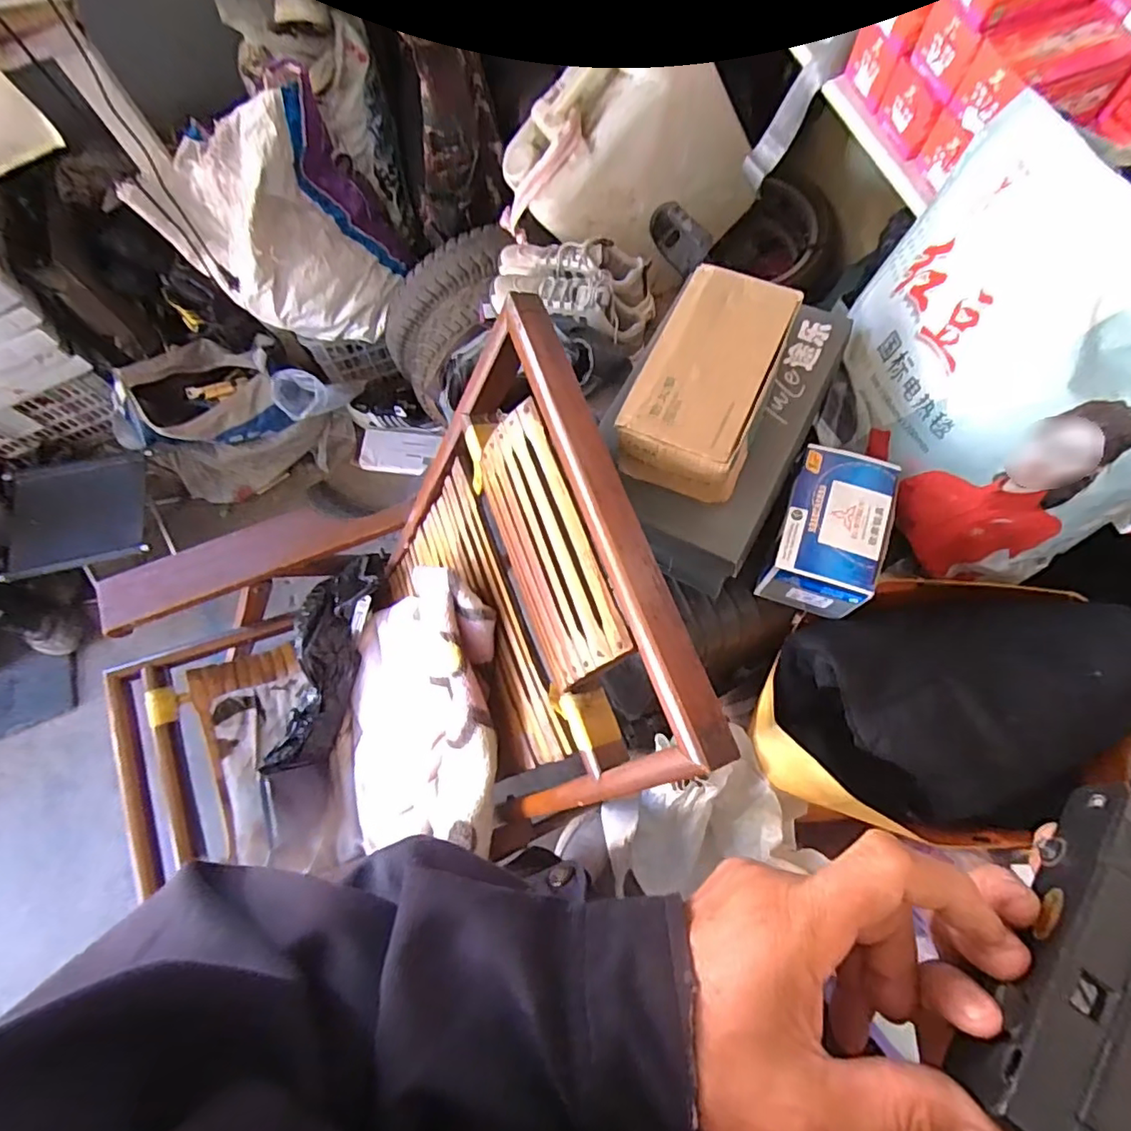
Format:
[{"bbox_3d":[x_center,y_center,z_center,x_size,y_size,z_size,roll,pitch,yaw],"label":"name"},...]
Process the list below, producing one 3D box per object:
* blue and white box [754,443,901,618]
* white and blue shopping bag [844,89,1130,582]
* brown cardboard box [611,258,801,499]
[{"bbox_3d":[0.258,-0.031,0.575,0.096,0.077,0.149,16,75,5],"label":"blue and white box"},{"bbox_3d":[0.399,-0.182,0.522,0.170,0.277,0.333,-22,75,-6],"label":"white and blue shopping bag"},{"bbox_3d":[0.133,-0.167,0.539,0.119,0.063,0.209,24,75,7],"label":"brown cardboard box"}]

